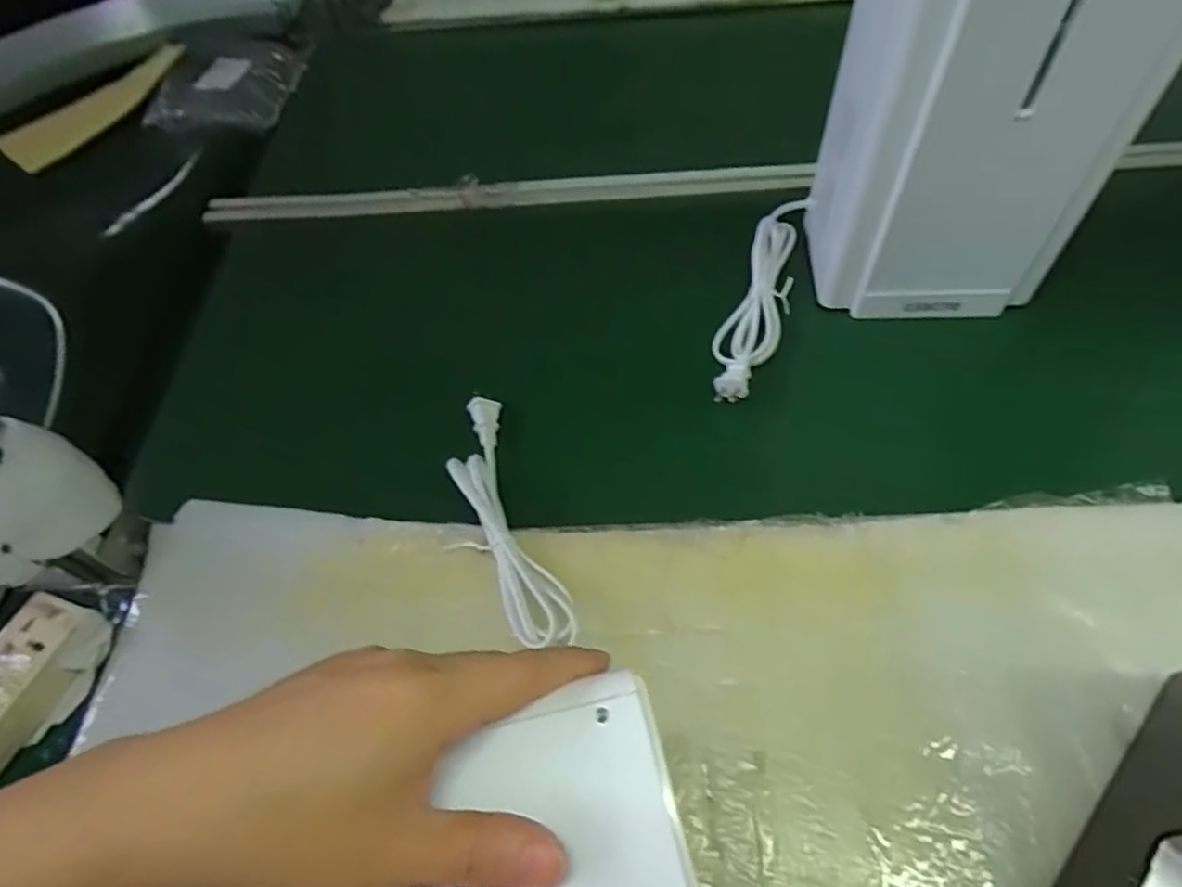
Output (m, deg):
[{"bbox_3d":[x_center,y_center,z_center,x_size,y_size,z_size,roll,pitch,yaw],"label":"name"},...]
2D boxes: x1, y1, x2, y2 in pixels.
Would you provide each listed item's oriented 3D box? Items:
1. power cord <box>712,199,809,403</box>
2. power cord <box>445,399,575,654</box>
[{"bbox_3d":[0.160,-0.135,0.644,0.054,0.030,0.257,19,61,15],"label":"power cord"},{"bbox_3d":[-0.074,0.053,0.517,0.064,0.042,0.228,-19,58,-7],"label":"power cord"}]

